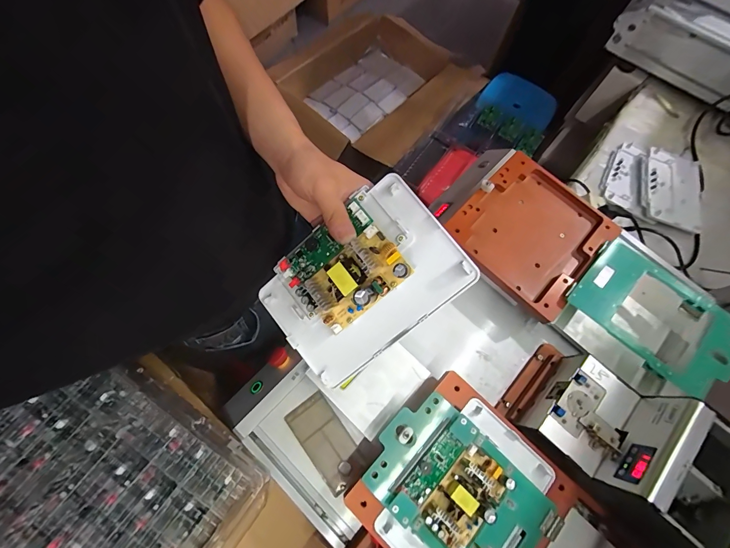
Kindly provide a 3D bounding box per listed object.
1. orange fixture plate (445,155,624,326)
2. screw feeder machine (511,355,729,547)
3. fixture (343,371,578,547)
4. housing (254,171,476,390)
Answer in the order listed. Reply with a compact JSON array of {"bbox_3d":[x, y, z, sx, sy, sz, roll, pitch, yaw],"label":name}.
[{"bbox_3d":[0.252,-0.067,0.526,0.194,0.023,0.210,43,75,10],"label":"orange fixture plate"},{"bbox_3d":[0.314,0.202,0.391,0.190,0.114,0.135,43,75,10],"label":"screw feeder machine"},{"bbox_3d":[0.110,0.247,0.391,0.202,0.036,0.197,42,75,10],"label":"fixture"},{"bbox_3d":[-0.008,0.009,0.322,0.185,0.034,0.130,-41,85,11],"label":"housing"}]

